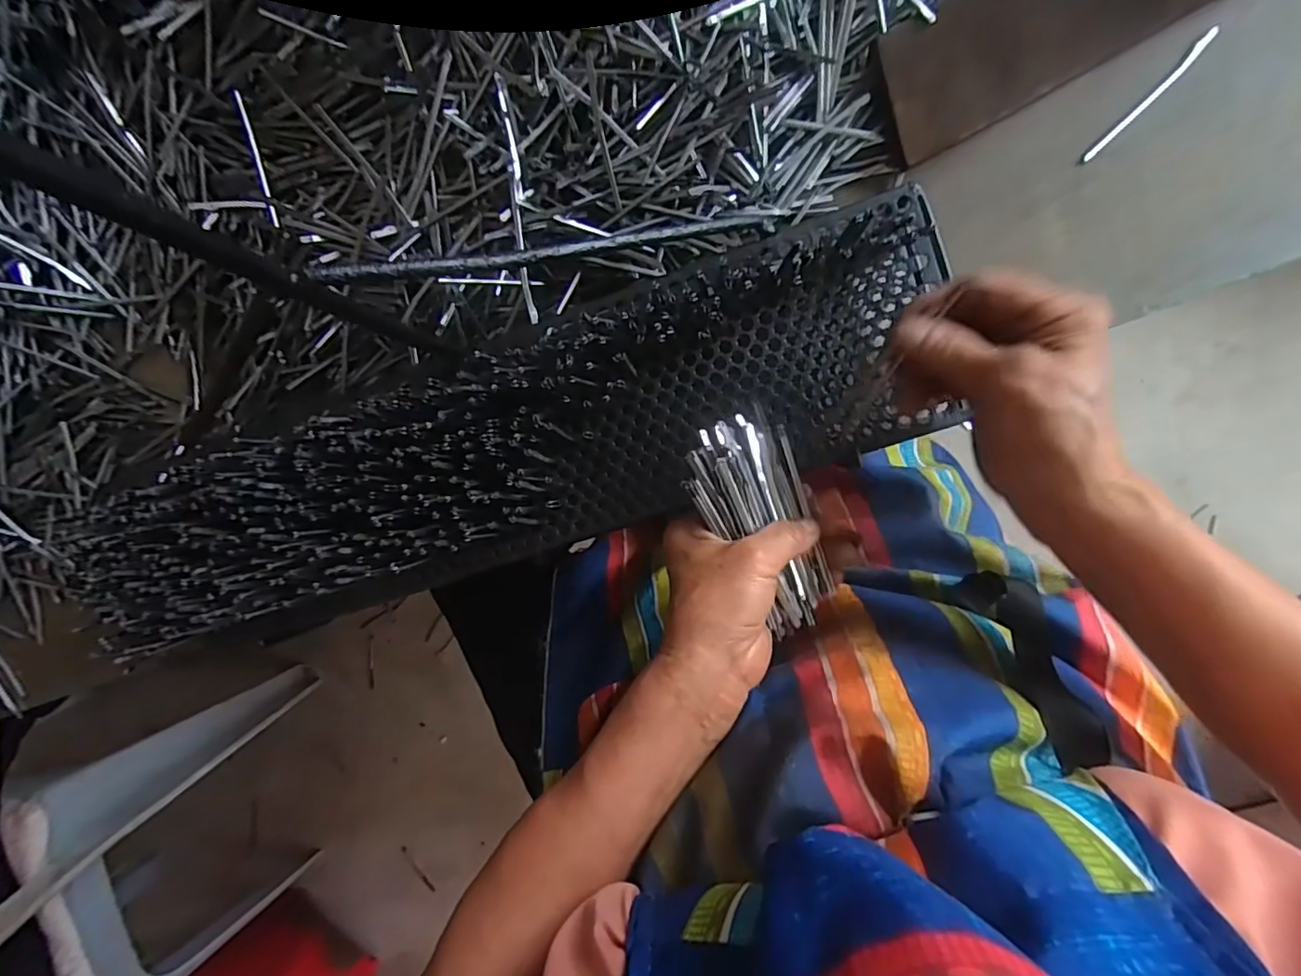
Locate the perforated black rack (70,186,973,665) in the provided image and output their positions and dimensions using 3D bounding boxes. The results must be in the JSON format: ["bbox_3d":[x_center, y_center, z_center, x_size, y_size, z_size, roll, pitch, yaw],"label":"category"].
[{"bbox_3d":[-0.092,-0.019,0.367,0.559,0.047,0.141,-20,95,2],"label":"perforated black rack"}]

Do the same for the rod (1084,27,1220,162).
[{"bbox_3d":[0.341,-0.266,0.392,0.008,0.004,0.105,43,100,-1],"label":"rod"}]

